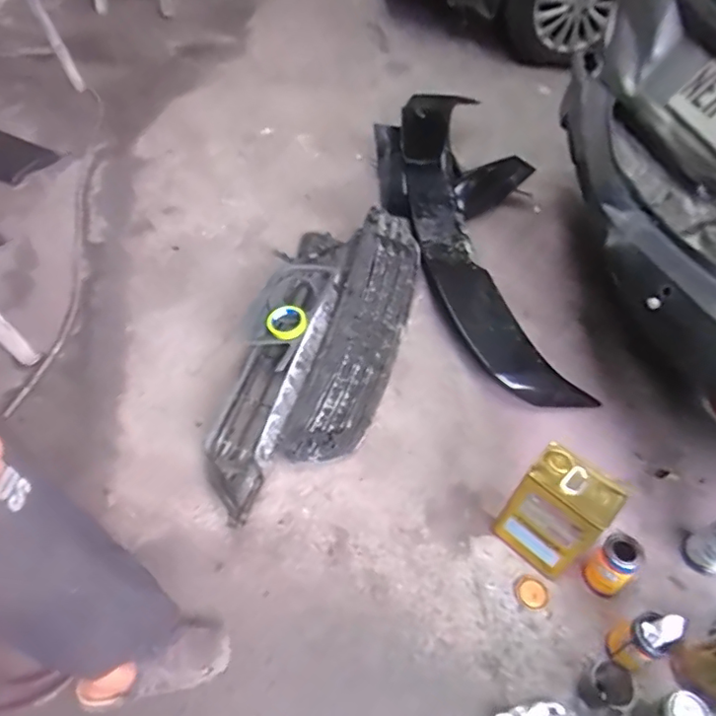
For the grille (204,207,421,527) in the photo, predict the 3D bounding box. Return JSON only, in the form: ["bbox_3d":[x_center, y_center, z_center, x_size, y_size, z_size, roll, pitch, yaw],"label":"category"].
[{"bbox_3d":[-0.094,-0.017,1.454,0.397,0.159,0.946,12,51,5],"label":"grille"}]

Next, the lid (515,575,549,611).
[{"bbox_3d":[0.354,0.476,1.134,0.064,0.009,0.067,2,51,-3],"label":"lid"}]

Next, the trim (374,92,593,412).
[{"bbox_3d":[0.340,-0.443,1.719,0.458,0.251,1.236,-1,52,-6],"label":"trim"}]

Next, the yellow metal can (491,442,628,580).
[{"bbox_3d":[0.393,0.316,1.123,0.126,0.263,0.171,-36,62,-28],"label":"yellow metal can"}]

